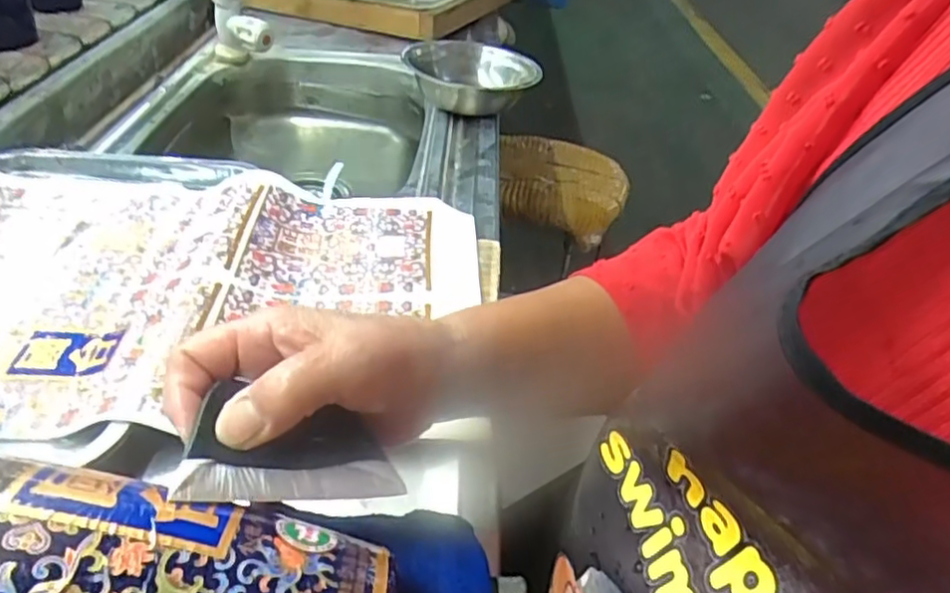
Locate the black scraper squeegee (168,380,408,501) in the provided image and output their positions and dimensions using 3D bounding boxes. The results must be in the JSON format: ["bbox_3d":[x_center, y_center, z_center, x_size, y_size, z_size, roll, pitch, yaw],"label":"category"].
[{"bbox_3d":[-0.073,0.057,0.257,0.084,0.012,0.048,8,31,-40],"label":"black scraper squeegee"}]

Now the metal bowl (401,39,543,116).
[{"bbox_3d":[0.003,-0.266,0.810,0.154,0.049,0.162,4,38,-3],"label":"metal bowl"}]

